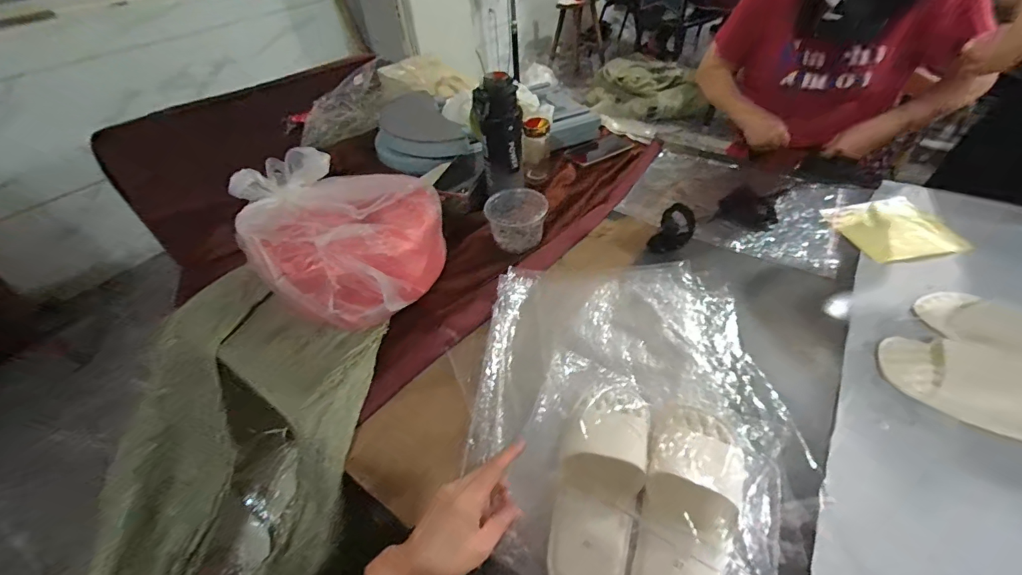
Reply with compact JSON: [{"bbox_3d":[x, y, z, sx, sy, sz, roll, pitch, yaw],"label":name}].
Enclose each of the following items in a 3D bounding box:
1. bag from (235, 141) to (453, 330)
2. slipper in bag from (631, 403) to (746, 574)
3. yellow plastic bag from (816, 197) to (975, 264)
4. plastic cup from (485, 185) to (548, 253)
[{"bbox_3d":[-0.274,-0.088,0.709,0.267,0.186,0.262,15,48,20],"label":"bag"},{"bbox_3d":[0.191,0.229,0.460,0.091,0.057,0.240,13,47,18],"label":"slipper in bag"},{"bbox_3d":[0.688,-0.110,0.779,0.182,0.038,0.147,-8,44,-2],"label":"yellow plastic bag"},{"bbox_3d":[0.011,-0.125,0.806,0.112,0.076,0.091,-6,44,0],"label":"plastic cup"}]

